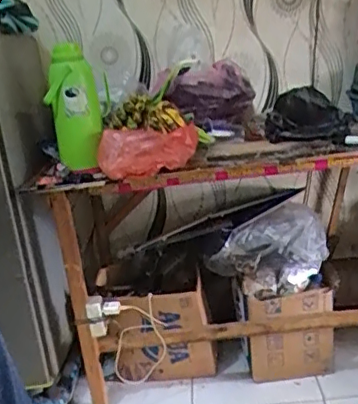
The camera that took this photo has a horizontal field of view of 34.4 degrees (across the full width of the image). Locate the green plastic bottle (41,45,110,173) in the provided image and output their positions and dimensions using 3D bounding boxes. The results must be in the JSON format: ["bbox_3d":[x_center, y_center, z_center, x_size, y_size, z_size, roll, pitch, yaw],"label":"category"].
[{"bbox_3d":[-0.275,-0.263,1.586,0.162,0.321,0.107,-8,17,-3],"label":"green plastic bottle"}]

